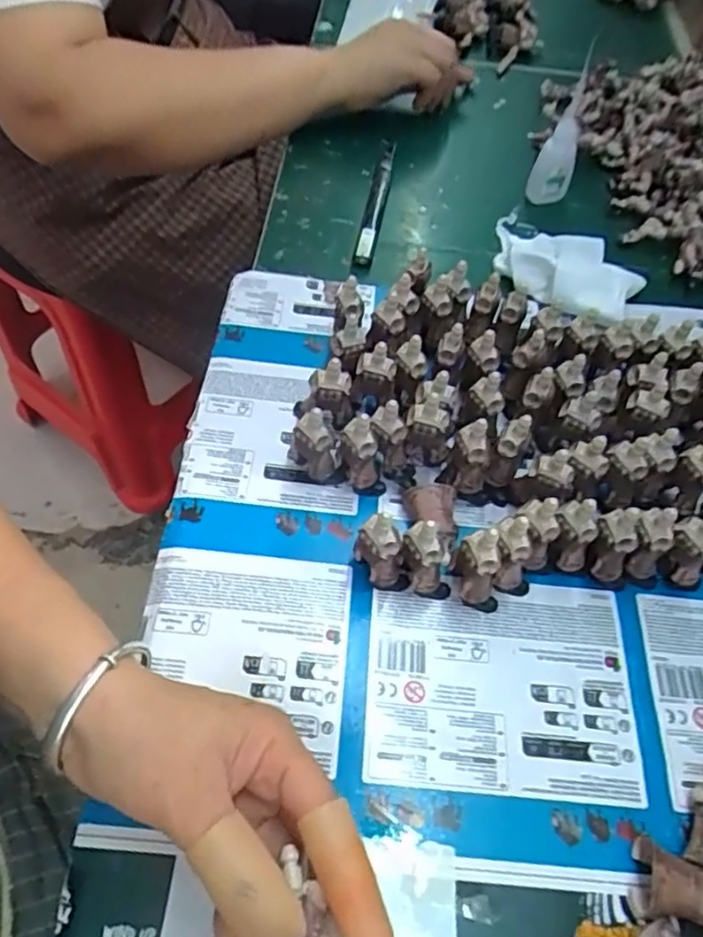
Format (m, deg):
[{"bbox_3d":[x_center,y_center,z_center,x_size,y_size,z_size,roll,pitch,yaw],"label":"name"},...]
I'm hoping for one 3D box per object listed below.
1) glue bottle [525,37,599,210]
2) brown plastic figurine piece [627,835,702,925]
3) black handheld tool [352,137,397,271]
[{"bbox_3d":[0.171,-0.267,0.525,0.025,0.114,0.031,41,63,21],"label":"glue bottle"},{"bbox_3d":[0.141,0.180,0.280,0.033,0.019,0.031,17,57,8],"label":"brown plastic figurine piece"},{"bbox_3d":[0.022,-0.234,0.556,0.016,0.011,0.182,9,57,3],"label":"black handheld tool"}]

